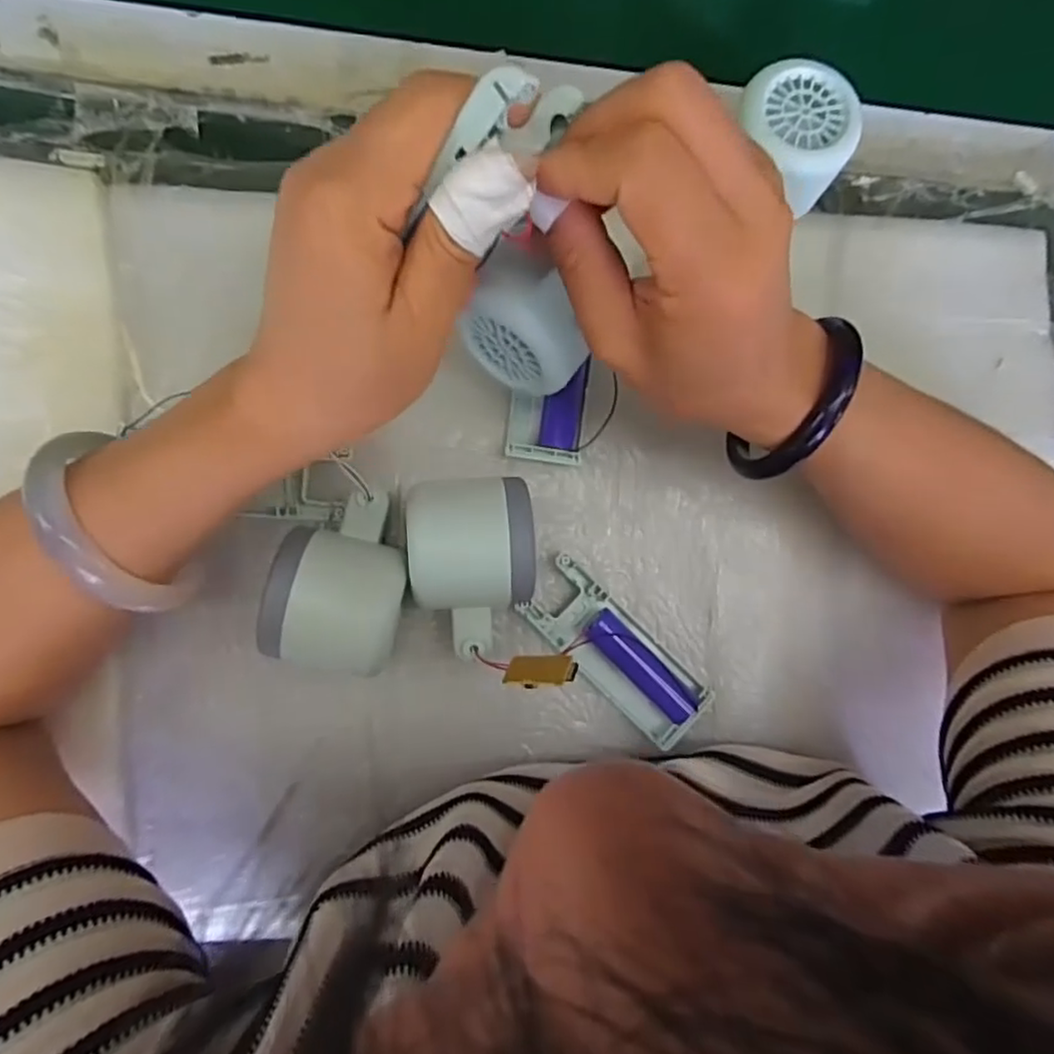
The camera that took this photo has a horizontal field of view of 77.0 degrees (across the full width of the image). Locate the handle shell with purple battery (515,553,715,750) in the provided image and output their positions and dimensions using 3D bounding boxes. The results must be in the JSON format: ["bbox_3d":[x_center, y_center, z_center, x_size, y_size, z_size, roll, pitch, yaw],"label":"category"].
[{"bbox_3d":[0.044,0.064,0.330,0.103,0.018,0.038,43,83,-4],"label":"handle shell with purple battery"}]

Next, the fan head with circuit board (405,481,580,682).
[{"bbox_3d":[-0.022,0.025,0.301,0.057,0.061,0.093,-11,89,-8],"label":"fan head with circuit board"}]

